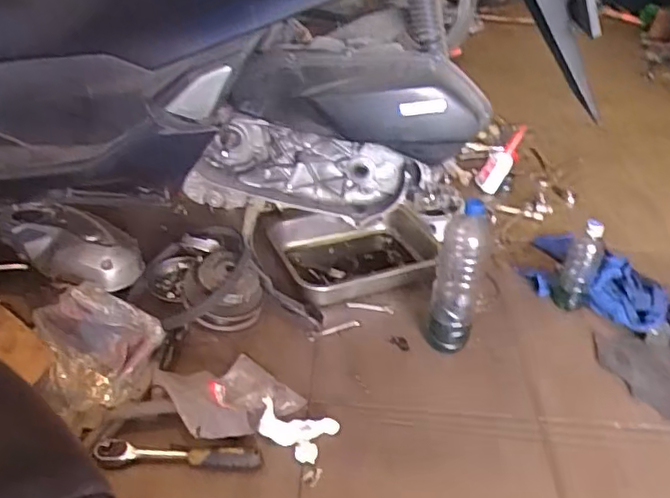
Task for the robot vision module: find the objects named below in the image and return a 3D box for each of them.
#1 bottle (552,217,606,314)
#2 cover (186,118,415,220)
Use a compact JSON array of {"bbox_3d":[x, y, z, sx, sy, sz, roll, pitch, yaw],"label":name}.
[{"bbox_3d":[0.505,0.038,1.273,0.067,0.217,0.067,18,37,19],"label":"bottle"},{"bbox_3d":[-0.076,-0.146,1.162,0.395,0.153,0.082,8,35,6],"label":"cover"}]

